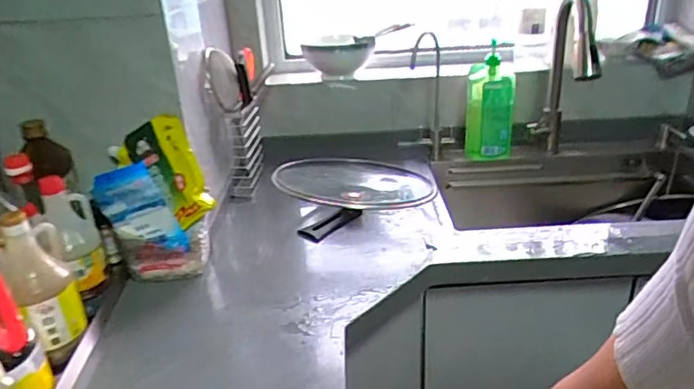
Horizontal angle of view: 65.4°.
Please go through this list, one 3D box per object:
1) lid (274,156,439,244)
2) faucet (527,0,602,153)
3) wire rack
[{"bbox_3d":[0.017,-0.007,1.108,0.316,0.096,0.319,-3,24,1],"label":"lid"},{"bbox_3d":[0.480,-0.249,1.199,0.105,0.356,0.234,3,25,16],"label":"faucet"},{"bbox_3d":[-0.227,-0.103,1.207,0.069,0.186,0.144,-5,24,-3],"label":"wire rack"}]

